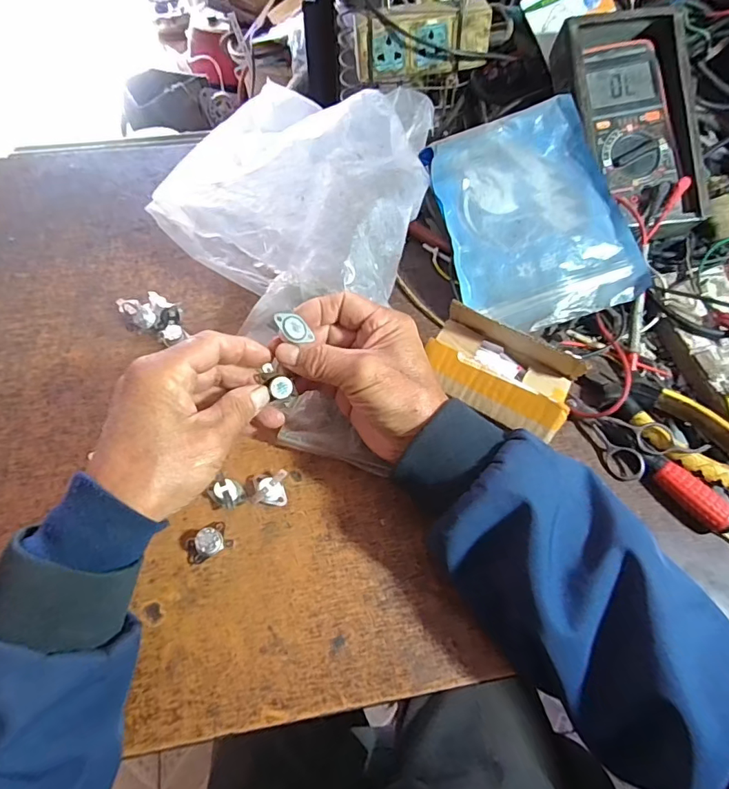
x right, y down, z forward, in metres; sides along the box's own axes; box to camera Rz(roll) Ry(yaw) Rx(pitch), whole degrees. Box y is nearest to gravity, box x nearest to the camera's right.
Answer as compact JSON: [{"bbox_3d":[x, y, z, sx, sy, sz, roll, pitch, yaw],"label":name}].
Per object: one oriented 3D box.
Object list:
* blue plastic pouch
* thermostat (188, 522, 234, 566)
[{"bbox_3d":[0.149,-0.157,0.431,0.145,0.023,0.194,-18,81,8],"label":"blue plastic pouch"},{"bbox_3d":[-0.111,0.104,0.331,0.030,0.014,0.018,-30,63,-16],"label":"thermostat"}]

